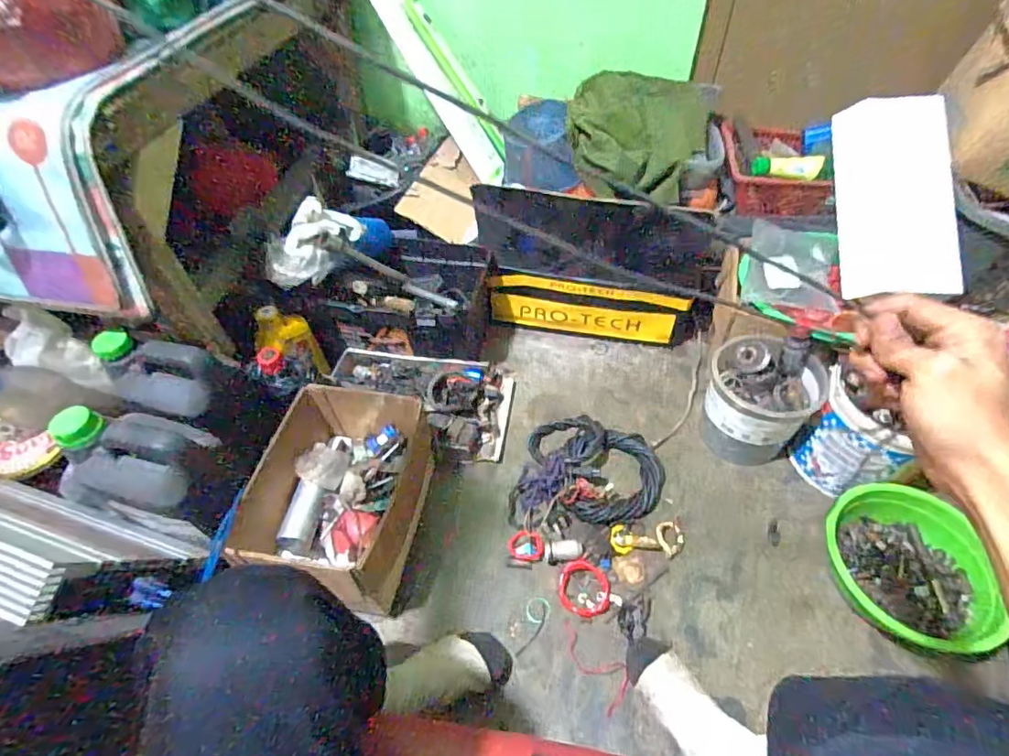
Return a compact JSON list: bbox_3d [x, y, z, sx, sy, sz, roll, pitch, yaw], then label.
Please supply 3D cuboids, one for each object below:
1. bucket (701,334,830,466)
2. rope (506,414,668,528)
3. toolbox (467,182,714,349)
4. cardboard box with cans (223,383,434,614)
[{"bbox_3d":[0.426,0.046,0.874,0.157,0.185,0.144,-1,50,2],"label":"bucket"},{"bbox_3d":[0.146,0.149,0.882,0.254,0.048,0.198,2,51,4],"label":"rope"},{"bbox_3d":[0.181,-0.226,1.025,0.452,0.256,0.145,9,51,10],"label":"toolbox"},{"bbox_3d":[-0.255,0.175,0.810,0.228,0.149,0.315,9,52,10],"label":"cardboard box with cans"}]

